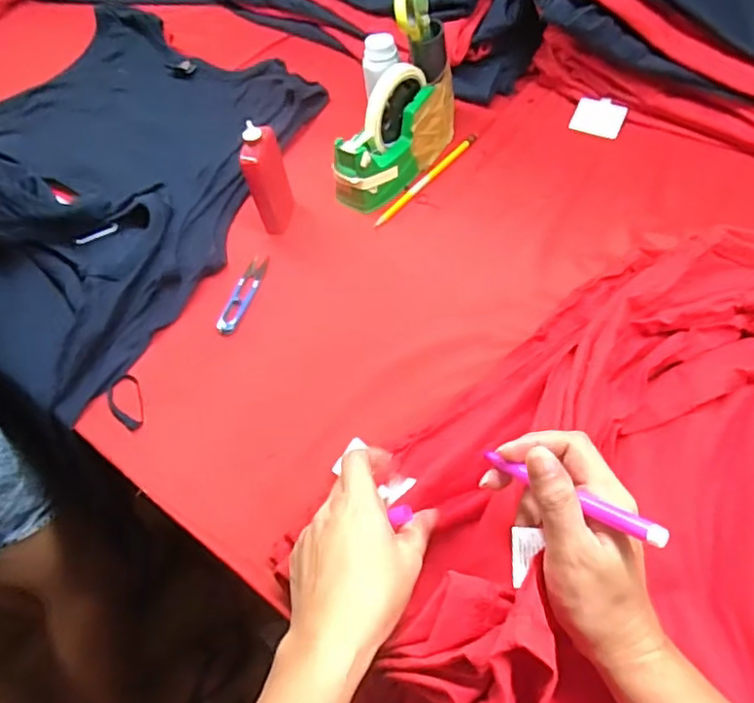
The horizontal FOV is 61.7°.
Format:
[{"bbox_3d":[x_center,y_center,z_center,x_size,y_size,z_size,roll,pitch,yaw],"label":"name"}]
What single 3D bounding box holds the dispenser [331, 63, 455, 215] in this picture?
[{"bbox_3d":[0.030,-0.245,0.690,0.053,0.106,0.185,31,61,25],"label":"dispenser"}]

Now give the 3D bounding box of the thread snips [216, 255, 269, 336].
[{"bbox_3d":[-0.138,-0.060,0.648,0.022,0.005,0.101,11,54,13],"label":"thread snips"}]

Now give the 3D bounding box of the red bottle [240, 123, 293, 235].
[{"bbox_3d":[-0.113,-0.178,0.651,0.026,0.113,0.054,5,53,9],"label":"red bottle"}]

